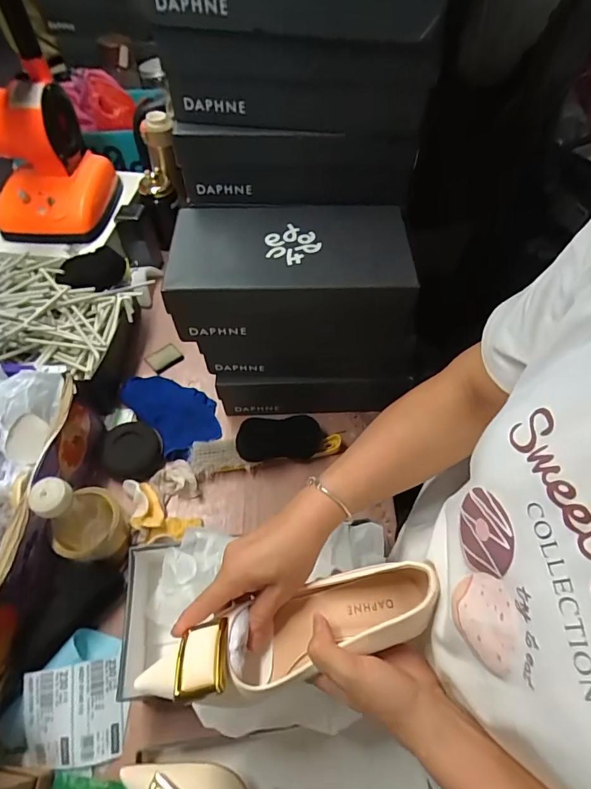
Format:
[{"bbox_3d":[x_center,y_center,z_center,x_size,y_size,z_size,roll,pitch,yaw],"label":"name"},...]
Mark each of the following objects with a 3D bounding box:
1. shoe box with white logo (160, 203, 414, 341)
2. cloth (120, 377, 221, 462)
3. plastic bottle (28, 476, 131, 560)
[{"bbox_3d":[-0.004,-0.161,0.578,0.298,0.092,0.166,-1,56,-1],"label":"shoe box with white logo"},{"bbox_3d":[-0.206,0.021,0.732,0.111,0.030,0.170,-34,63,-21],"label":"cloth"},{"bbox_3d":[-0.260,0.149,0.534,0.071,0.164,0.091,24,59,15],"label":"plastic bottle"}]

